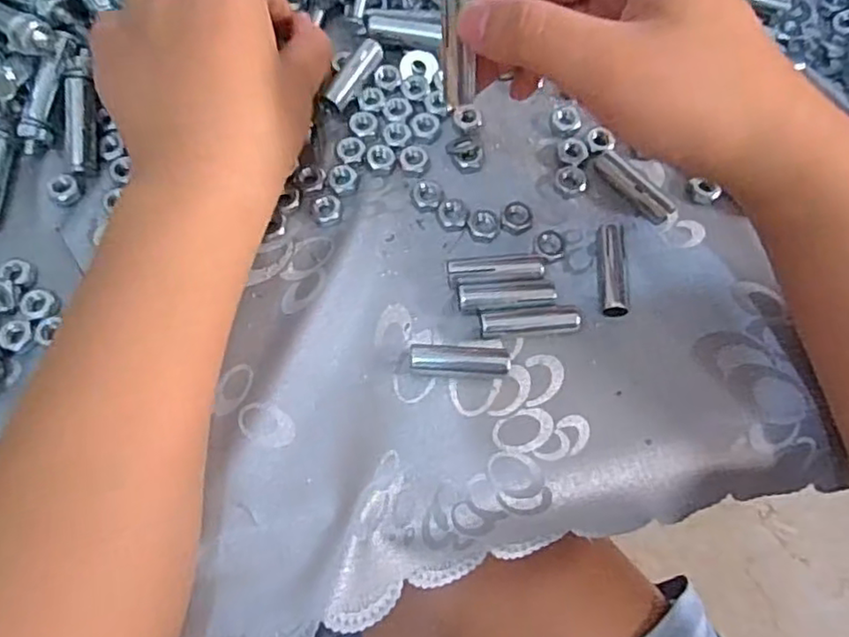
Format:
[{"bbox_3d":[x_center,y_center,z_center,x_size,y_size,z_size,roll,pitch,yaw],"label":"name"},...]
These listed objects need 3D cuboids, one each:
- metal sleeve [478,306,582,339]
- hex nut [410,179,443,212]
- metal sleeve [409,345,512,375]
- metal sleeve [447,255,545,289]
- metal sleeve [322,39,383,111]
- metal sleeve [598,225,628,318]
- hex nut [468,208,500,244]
[{"bbox_3d":[0.042,0.001,0.266,0.040,0.009,0.009,-4,70,-2],"label":"metal sleeve"},{"bbox_3d":[0.001,-0.055,0.290,0.013,0.004,0.015,0,70,-1],"label":"hex nut"},{"bbox_3d":[0.014,0.016,0.261,0.039,0.009,0.012,4,70,1],"label":"metal sleeve"},{"bbox_3d":[0.029,-0.019,0.275,0.039,0.008,0.011,-1,70,-1],"label":"metal sleeve"},{"bbox_3d":[-0.032,-0.110,0.303,0.011,0.011,0.039,30,74,10],"label":"metal sleeve"},{"bbox_3d":[0.079,-0.020,0.275,0.012,0.008,0.041,2,70,0],"label":"metal sleeve"},{"bbox_3d":[0.026,-0.041,0.285,0.013,0.004,0.015,5,70,1],"label":"hex nut"}]

